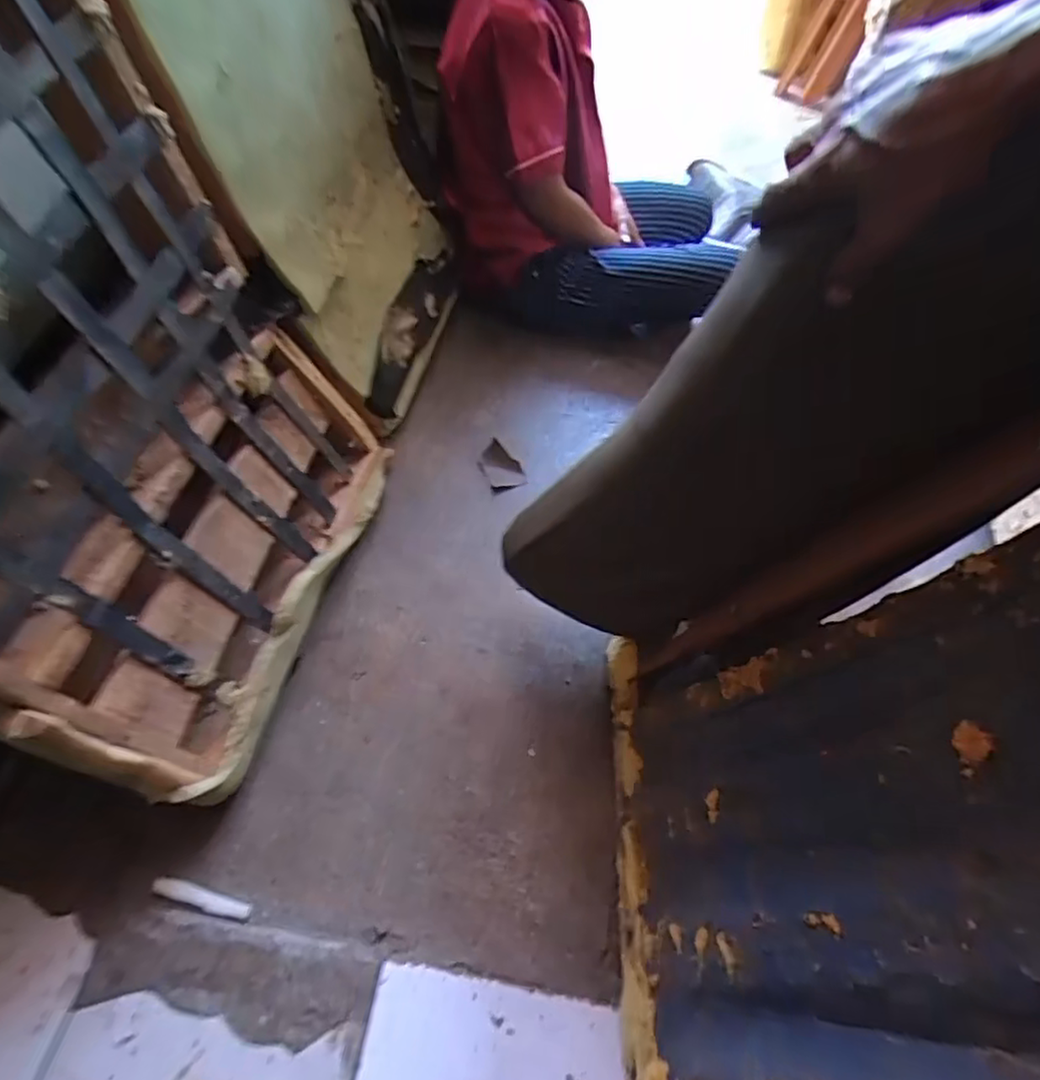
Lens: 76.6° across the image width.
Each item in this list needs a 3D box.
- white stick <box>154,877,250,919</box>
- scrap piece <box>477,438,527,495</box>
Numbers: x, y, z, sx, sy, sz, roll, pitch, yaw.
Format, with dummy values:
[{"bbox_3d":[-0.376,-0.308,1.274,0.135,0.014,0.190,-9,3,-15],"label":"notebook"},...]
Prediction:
[{"bbox_3d":[-0.360,0.404,0.744,0.114,0.006,0.018,14,57,7],"label":"white stick"},{"bbox_3d":[-0.032,-0.123,1.086,0.065,0.020,0.091,-21,60,-15],"label":"scrap piece"}]

